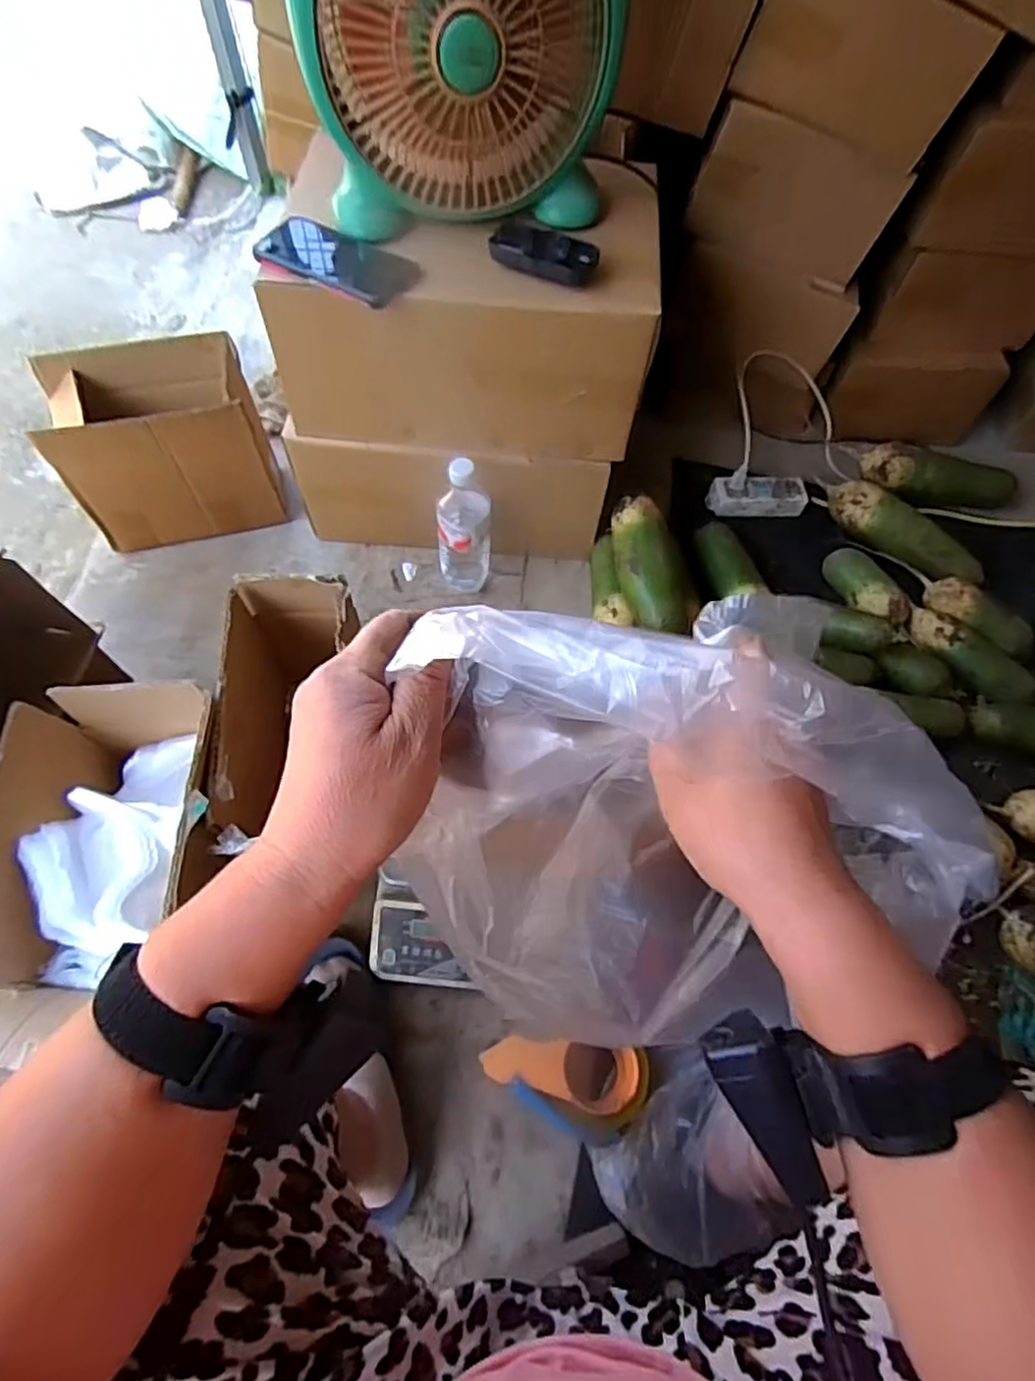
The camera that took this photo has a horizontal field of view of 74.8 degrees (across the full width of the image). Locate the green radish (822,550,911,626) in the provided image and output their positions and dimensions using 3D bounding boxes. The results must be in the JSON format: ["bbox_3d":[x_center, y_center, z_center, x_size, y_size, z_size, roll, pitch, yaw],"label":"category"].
[{"bbox_3d":[0.471,-0.138,0.933,0.052,0.060,0.138,-31,68,-16],"label":"green radish"}]

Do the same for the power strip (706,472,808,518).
[{"bbox_3d":[0.365,-0.298,1.029,0.146,0.036,0.056,2,63,-1],"label":"power strip"}]

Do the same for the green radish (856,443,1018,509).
[{"bbox_3d":[0.625,-0.317,1.003,0.218,0.064,0.070,24,65,10],"label":"green radish"}]

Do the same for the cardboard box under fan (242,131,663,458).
[{"bbox_3d":[-0.057,-0.441,0.800,0.412,0.199,0.239,4,63,0],"label":"cardboard box under fan"}]

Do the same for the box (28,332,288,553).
[{"bbox_3d":[-0.461,-0.328,0.910,0.244,0.205,0.152,-11,64,-8],"label":"box"}]

